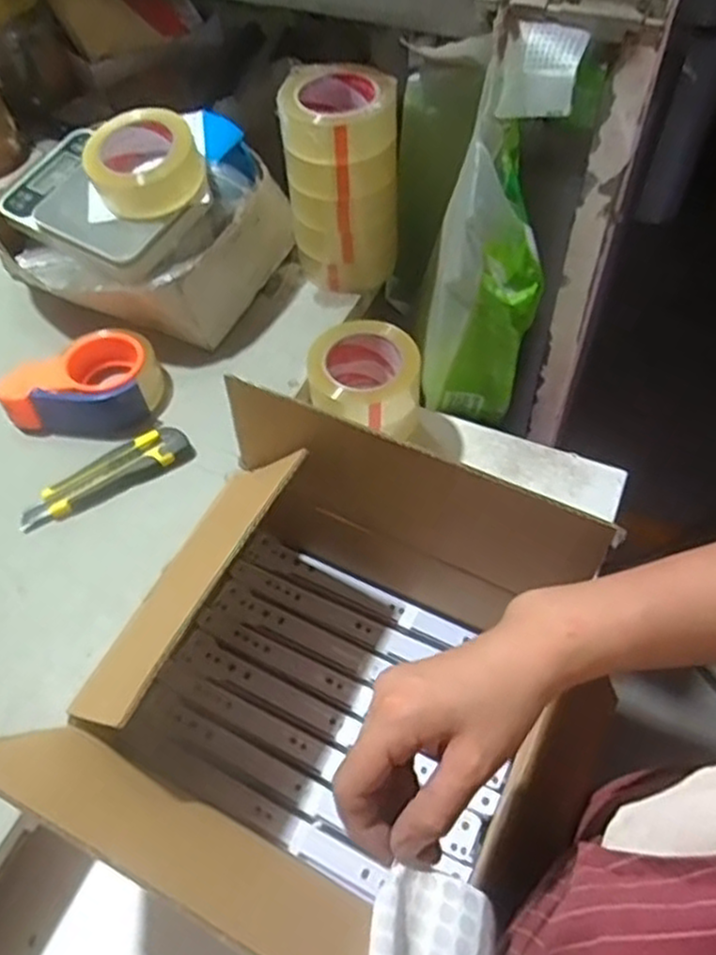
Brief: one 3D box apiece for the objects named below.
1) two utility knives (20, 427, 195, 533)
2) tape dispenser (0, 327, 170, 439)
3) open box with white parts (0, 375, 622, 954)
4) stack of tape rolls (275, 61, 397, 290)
[{"bbox_3d":[-0.238,0.000,0.688,0.165,0.020,0.041,-27,58,-16],"label":"two utility knives"},{"bbox_3d":[-0.276,-0.088,0.734,0.156,0.052,0.088,-16,56,-9],"label":"tape dispenser"},{"bbox_3d":[-0.031,0.154,0.530,0.309,0.221,0.303,22,59,16],"label":"open box with white parts"},{"bbox_3d":[-0.016,-0.315,0.784,0.109,0.205,0.099,-1,55,2],"label":"stack of tape rolls"}]

